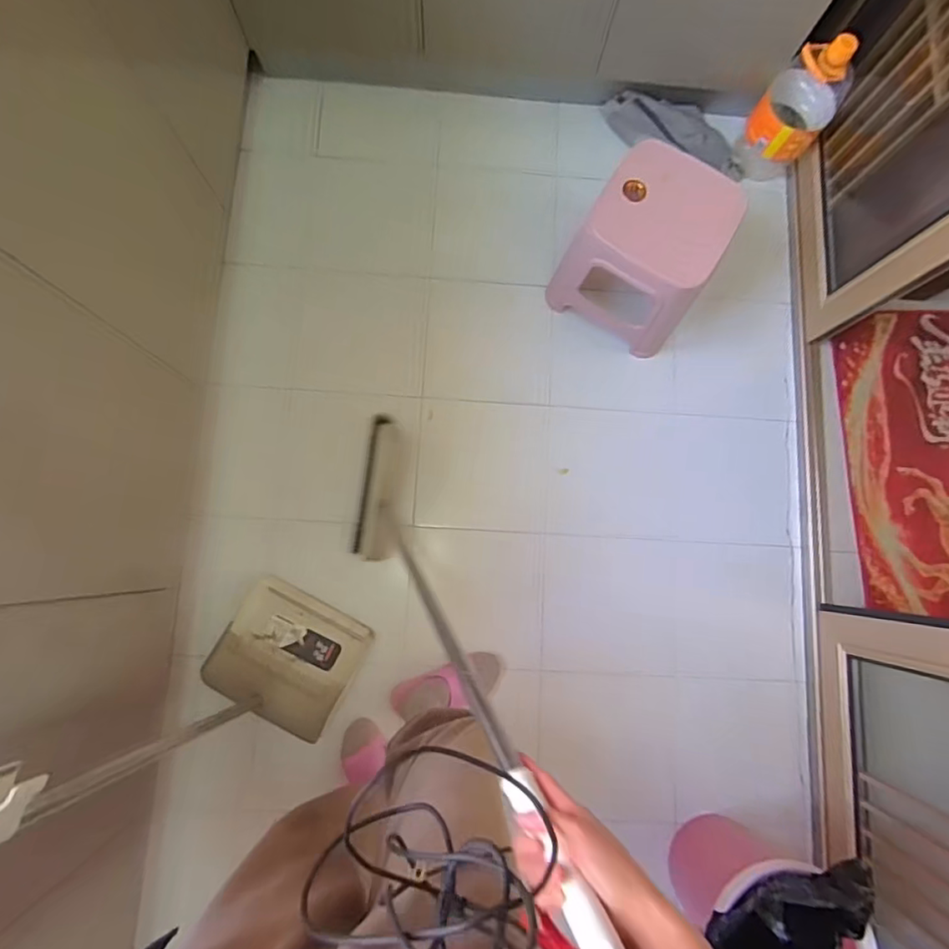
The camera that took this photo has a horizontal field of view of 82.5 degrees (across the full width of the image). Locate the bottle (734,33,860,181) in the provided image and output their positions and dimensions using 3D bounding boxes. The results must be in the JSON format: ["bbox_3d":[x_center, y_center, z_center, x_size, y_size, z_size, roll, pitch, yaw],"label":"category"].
[{"bbox_3d":[0.735,-0.838,1.234,0.162,0.308,0.160,0,81,-3],"label":"bottle"}]

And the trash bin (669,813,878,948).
[{"bbox_3d":[0.527,0.785,0.963,0.246,0.307,0.262,-21,84,-7],"label":"trash bin"}]

